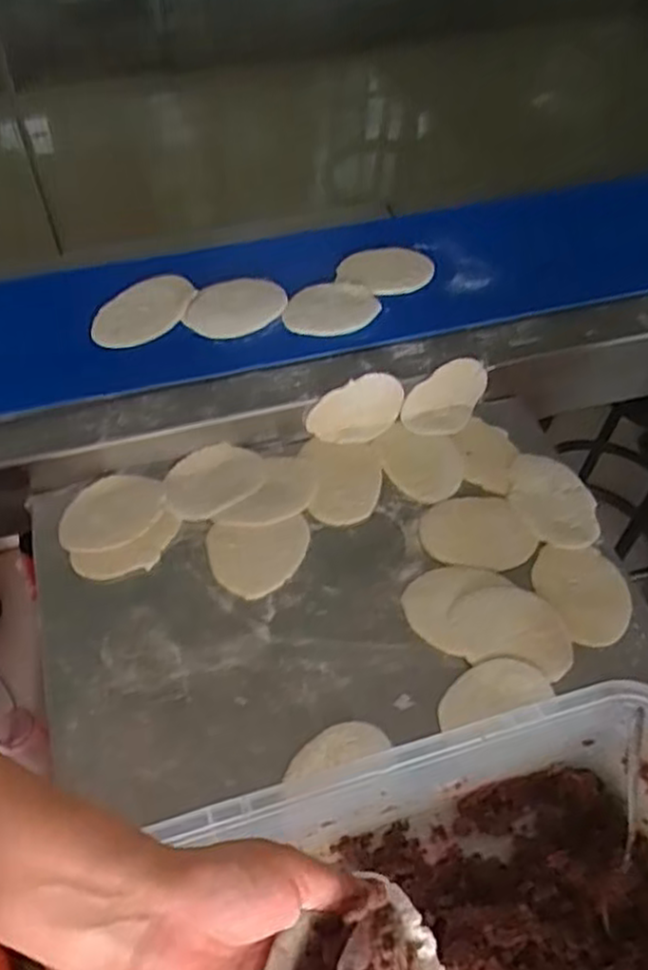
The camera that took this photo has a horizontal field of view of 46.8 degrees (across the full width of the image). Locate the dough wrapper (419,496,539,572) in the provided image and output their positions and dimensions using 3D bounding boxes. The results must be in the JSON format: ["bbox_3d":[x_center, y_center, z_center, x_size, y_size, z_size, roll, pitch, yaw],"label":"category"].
[{"bbox_3d":[0.138,0.042,0.674,0.098,0.010,0.073,5,55,2],"label":"dough wrapper"}]

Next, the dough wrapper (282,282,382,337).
[{"bbox_3d":[0.008,-0.178,0.756,0.097,0.007,0.066,-14,56,-11],"label":"dough wrapper"}]

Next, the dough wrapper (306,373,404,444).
[{"bbox_3d":[0.031,-0.071,0.714,0.092,0.067,0.006,-9,38,-14],"label":"dough wrapper"}]

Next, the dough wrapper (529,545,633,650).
[{"bbox_3d":[0.220,0.090,0.634,0.077,0.004,0.089,-3,55,-4],"label":"dough wrapper"}]

